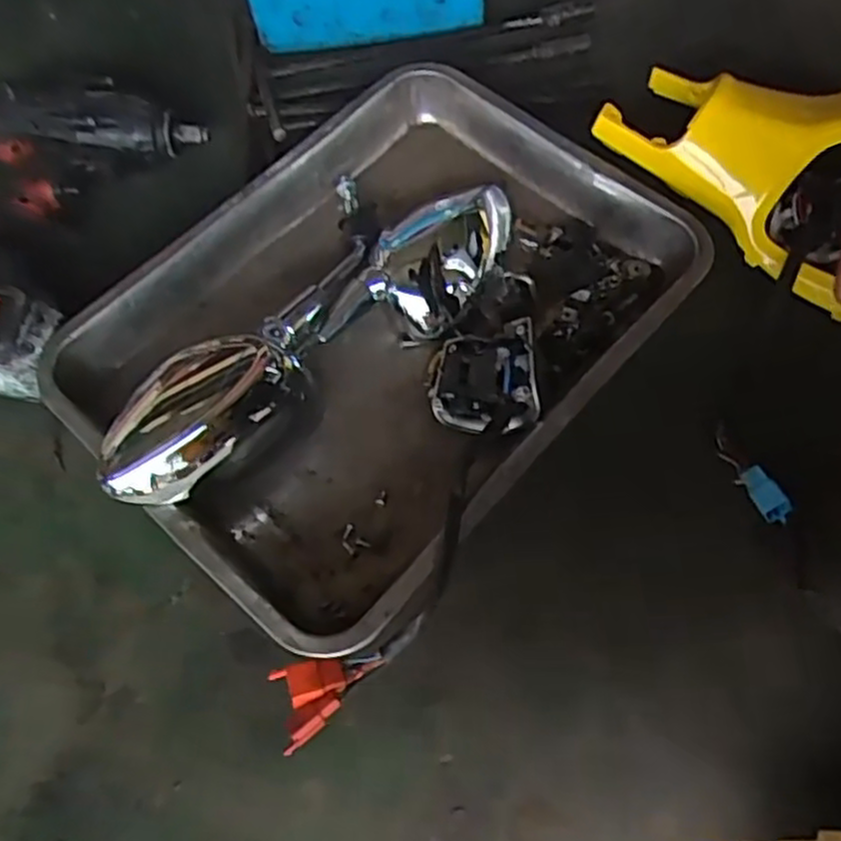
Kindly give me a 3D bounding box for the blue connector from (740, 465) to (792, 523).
[{"bbox_3d":[0.212,0.046,0.467,0.015,0.014,0.037,-27,66,-10],"label":"blue connector"}]

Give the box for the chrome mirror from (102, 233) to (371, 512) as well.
[{"bbox_3d":[-0.109,-0.041,0.502,0.057,0.071,0.236,36,71,18],"label":"chrome mirror"}]

